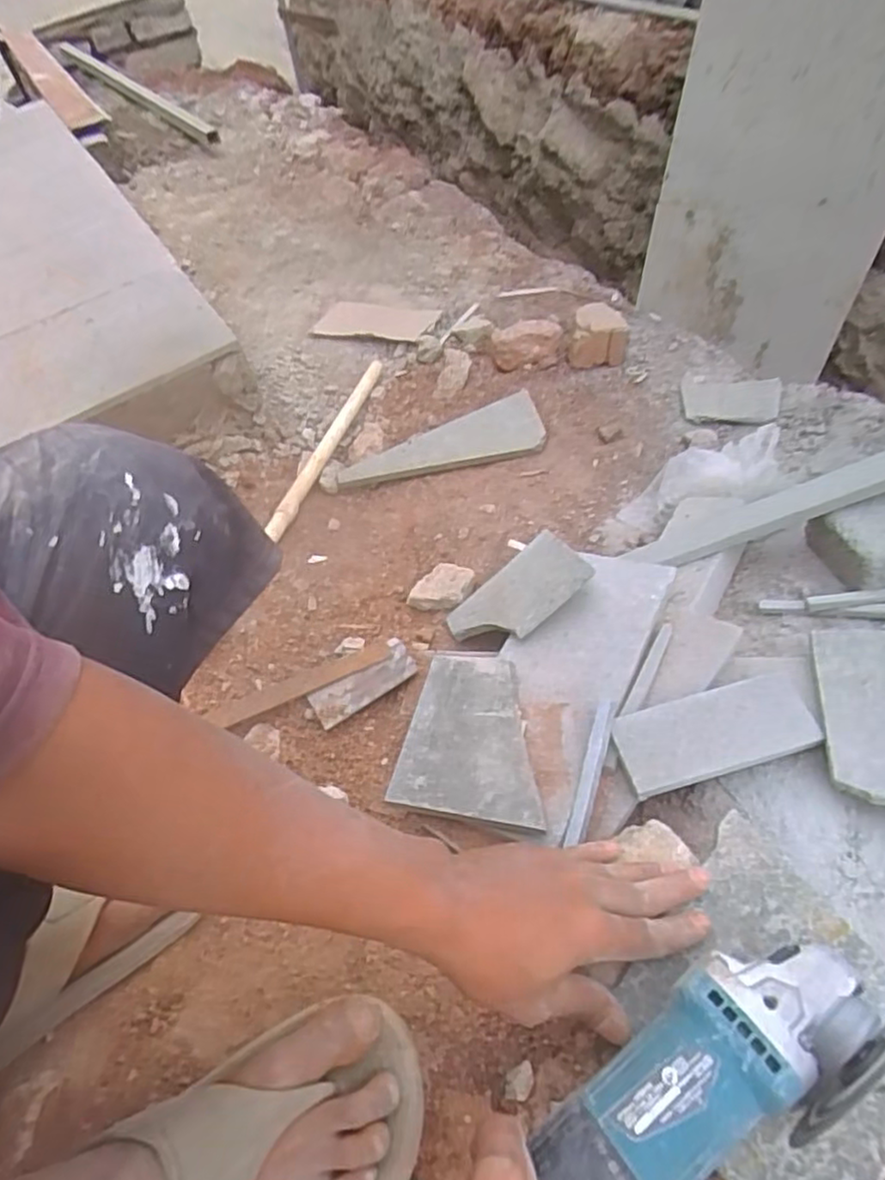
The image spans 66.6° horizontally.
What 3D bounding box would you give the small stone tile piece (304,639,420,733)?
[{"bbox_3d":[-0.081,0.094,0.680,0.108,0.010,0.042,-34,75,-10],"label":"small stone tile piece"}]

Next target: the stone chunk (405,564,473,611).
[{"bbox_3d":[-0.002,-0.004,0.773,0.059,0.021,0.060,10,49,16],"label":"stone chunk"}]

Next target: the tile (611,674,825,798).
[{"bbox_3d":[0.216,0.114,0.536,0.153,0.009,0.066,-15,51,-4],"label":"tile"}]

